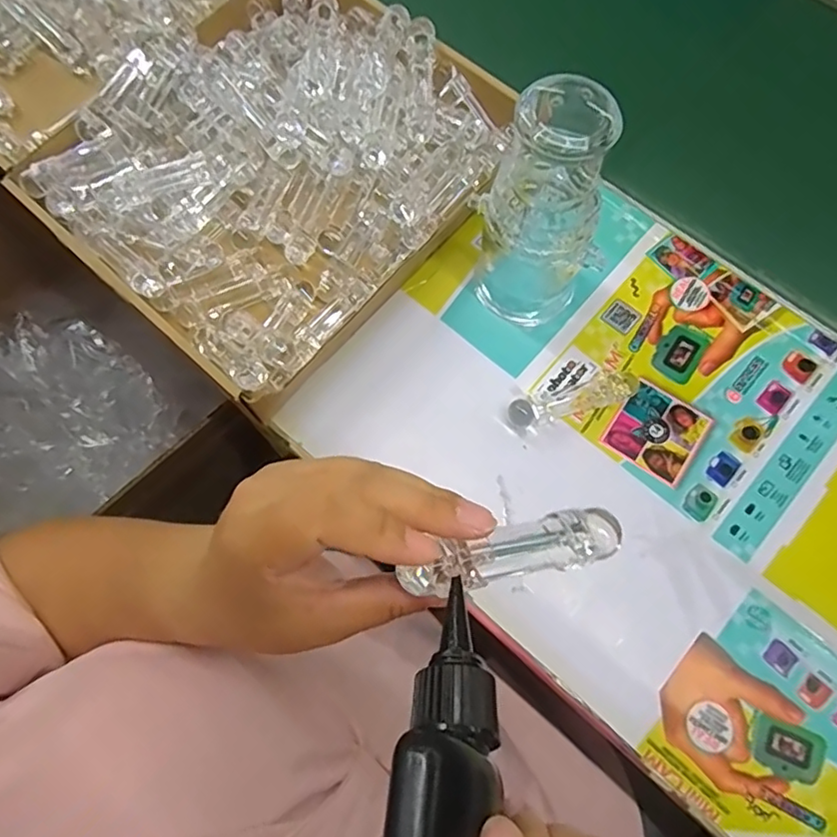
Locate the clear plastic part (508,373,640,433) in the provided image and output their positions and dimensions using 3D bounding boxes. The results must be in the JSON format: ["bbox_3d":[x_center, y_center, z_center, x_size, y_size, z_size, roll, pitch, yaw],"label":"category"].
[{"bbox_3d":[0.113,-0.015,0.422,0.098,0.016,0.023,-20,73,-4],"label":"clear plastic part"}]

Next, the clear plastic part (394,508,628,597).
[{"bbox_3d":[0.039,0.052,0.225,0.089,0.017,0.021,-8,71,-24],"label":"clear plastic part"}]

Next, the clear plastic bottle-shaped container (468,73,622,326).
[{"bbox_3d":[0.079,-0.123,0.388,0.075,0.168,0.060,-18,73,-3],"label":"clear plastic bottle-shaped container"}]

